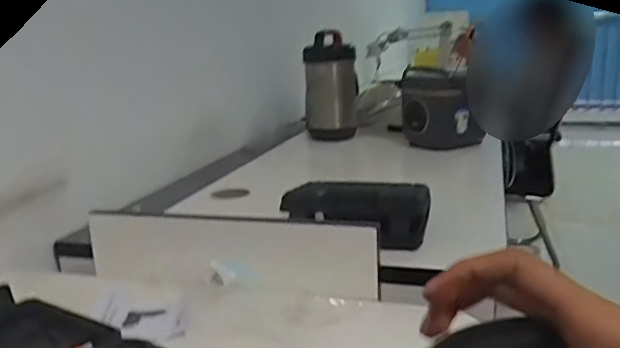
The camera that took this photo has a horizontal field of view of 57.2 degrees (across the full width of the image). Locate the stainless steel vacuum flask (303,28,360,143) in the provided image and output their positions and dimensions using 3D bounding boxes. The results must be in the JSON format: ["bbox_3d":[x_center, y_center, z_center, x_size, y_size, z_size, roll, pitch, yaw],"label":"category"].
[{"bbox_3d":[0.065,-0.265,1.755,0.156,0.307,0.189,-1,14,3],"label":"stainless steel vacuum flask"}]

